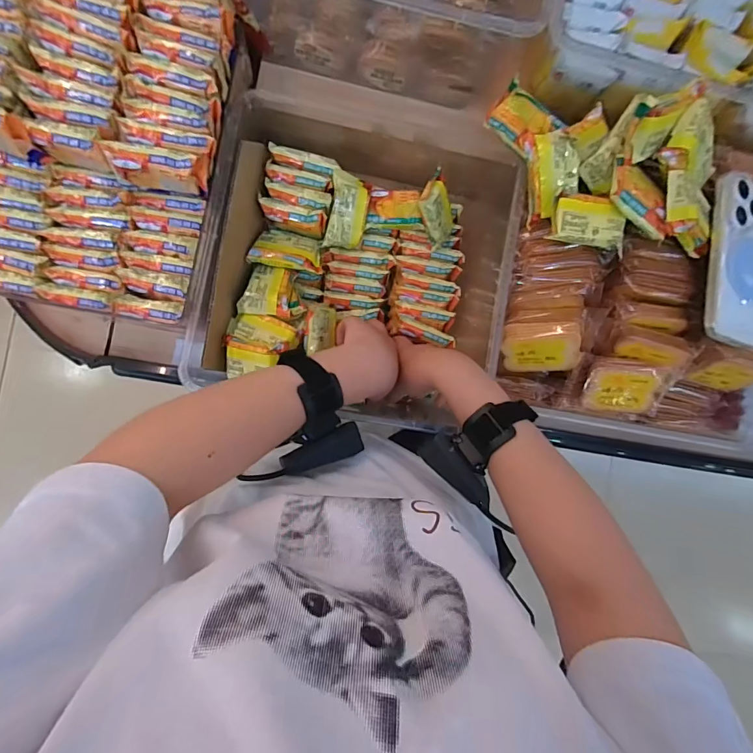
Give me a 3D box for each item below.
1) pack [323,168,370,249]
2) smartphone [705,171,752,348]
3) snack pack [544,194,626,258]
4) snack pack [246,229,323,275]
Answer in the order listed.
[{"bbox_3d":[-0.033,-0.189,0.480,0.045,0.020,0.080,2,108,-24],"label":"pack"},{"bbox_3d":[0.345,-0.109,0.394,0.069,0.014,0.155,10,87,-14],"label":"smartphone"},{"bbox_3d":[0.198,-0.141,0.384,0.067,0.008,0.042,14,97,3],"label":"snack pack"},{"bbox_3d":[-0.100,-0.143,0.480,0.078,0.022,0.057,10,47,-6],"label":"snack pack"}]

